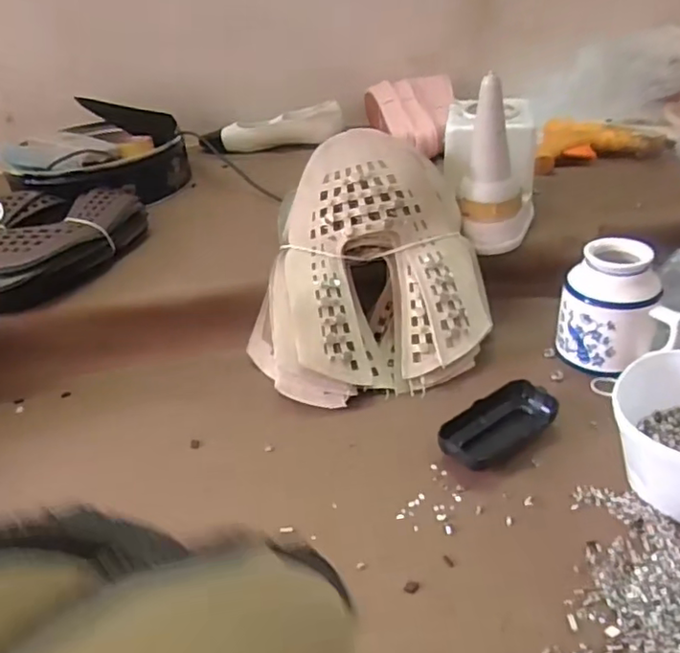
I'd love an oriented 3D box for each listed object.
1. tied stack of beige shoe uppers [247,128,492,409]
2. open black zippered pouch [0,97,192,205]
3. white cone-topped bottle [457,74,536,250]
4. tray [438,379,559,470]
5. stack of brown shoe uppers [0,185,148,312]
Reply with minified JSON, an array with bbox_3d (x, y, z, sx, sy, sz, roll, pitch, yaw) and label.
[{"bbox_3d":[0.025,-0.059,0.603,0.250,0.193,0.178,-7,34,0],"label":"tied stack of beige shoe uppers"},{"bbox_3d":[-0.371,-0.264,0.927,0.254,0.084,0.249,-16,35,-13],"label":"open black zippered pouch"},{"bbox_3d":[0.165,-0.170,0.634,0.080,0.155,0.078,4,36,16],"label":"white cone-topped bottle"},{"bbox_3d":[0.139,0.085,0.522,0.115,0.024,0.053,-23,37,-23],"label":"tray"},{"bbox_3d":[-0.342,-0.092,0.703,0.158,0.072,0.239,-2,34,7],"label":"stack of brown shoe uppers"}]

